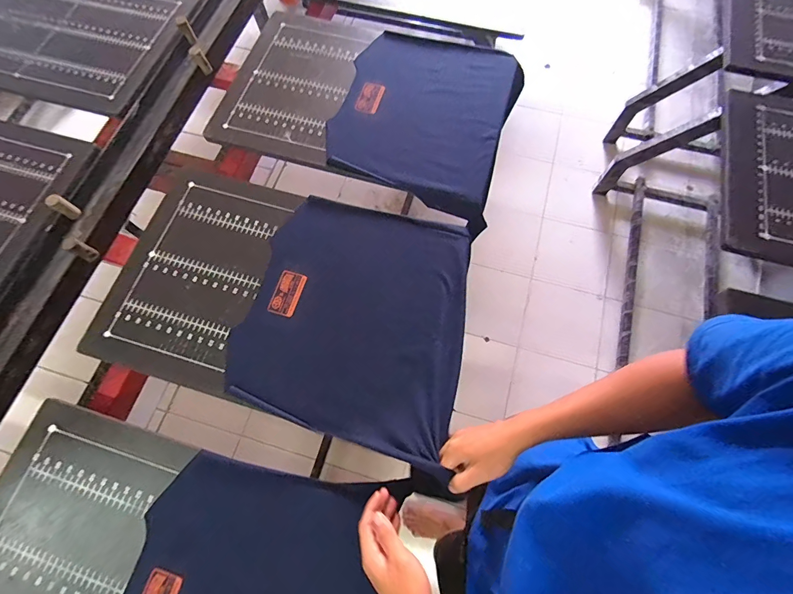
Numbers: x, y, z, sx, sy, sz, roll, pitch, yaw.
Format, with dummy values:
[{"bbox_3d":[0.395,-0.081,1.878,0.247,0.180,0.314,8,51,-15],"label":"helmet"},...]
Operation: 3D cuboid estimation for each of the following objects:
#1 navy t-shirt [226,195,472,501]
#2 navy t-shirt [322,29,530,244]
[{"bbox_3d":[-0.066,0.027,0.645,0.381,0.063,0.420,15,70,7],"label":"navy t-shirt"},{"bbox_3d":[0.059,-0.393,0.818,0.355,0.044,0.436,15,70,7],"label":"navy t-shirt"}]

